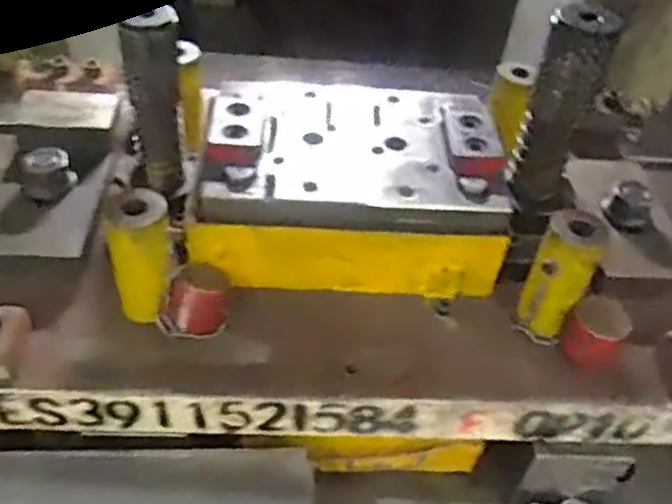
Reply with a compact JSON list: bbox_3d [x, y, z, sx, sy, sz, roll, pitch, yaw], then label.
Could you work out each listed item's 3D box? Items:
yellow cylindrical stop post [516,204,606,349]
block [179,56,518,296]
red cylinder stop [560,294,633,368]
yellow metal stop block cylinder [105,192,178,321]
[{"bbox_3d":[0.161,0.018,0.514,0.041,0.093,0.044,3,44,-3],"label":"yellow cylindrical stop post"},{"bbox_3d":[0.009,-0.064,0.576,0.230,0.089,0.179,2,44,-4],"label":"block"},{"bbox_3d":[0.188,0.058,0.517,0.039,0.046,0.031,34,50,26],"label":"red cylinder stop"},{"bbox_3d":[-0.132,0.003,0.490,0.041,0.089,0.043,-9,46,-15],"label":"yellow metal stop block cylinder"}]

